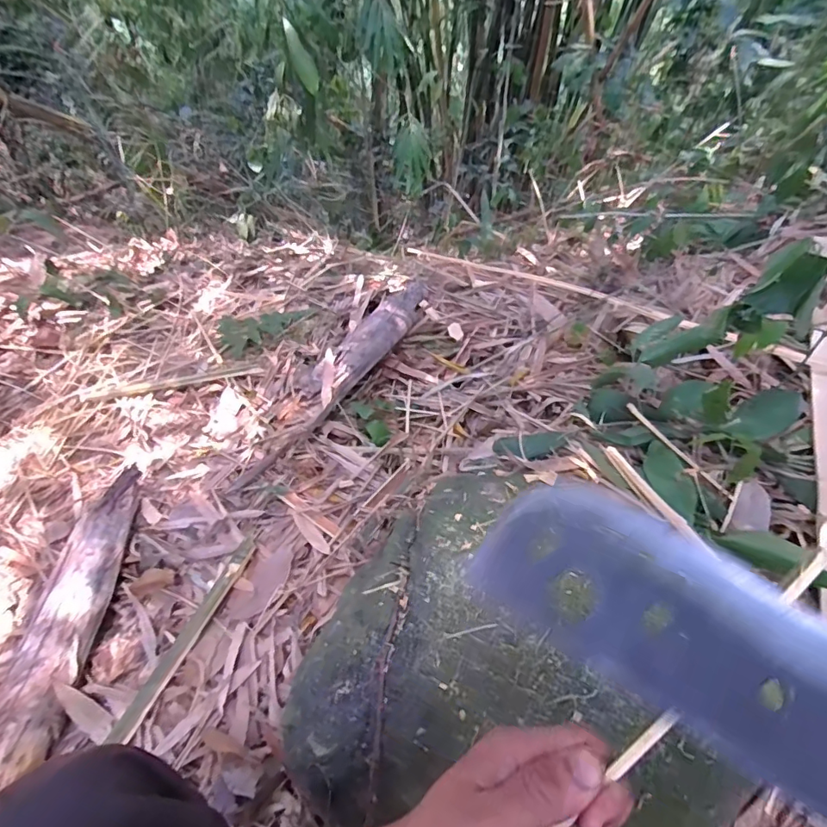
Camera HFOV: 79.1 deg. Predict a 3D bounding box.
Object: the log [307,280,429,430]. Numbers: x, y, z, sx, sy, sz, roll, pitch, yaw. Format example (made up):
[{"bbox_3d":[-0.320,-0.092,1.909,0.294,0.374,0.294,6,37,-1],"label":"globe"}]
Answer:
[{"bbox_3d":[-0.115,-0.168,1.218,0.106,0.083,0.517,29,64,14],"label":"log"}]

